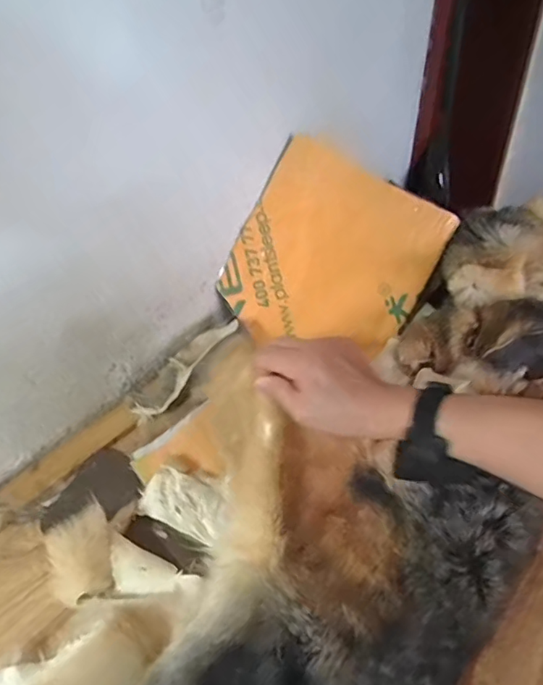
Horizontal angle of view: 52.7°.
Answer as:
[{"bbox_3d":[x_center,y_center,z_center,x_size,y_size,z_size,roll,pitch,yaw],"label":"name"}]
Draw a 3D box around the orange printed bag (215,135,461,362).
[{"bbox_3d":[0.093,-0.129,0.859,0.290,0.298,0.020,28,6,2],"label":"orange printed bag"}]

